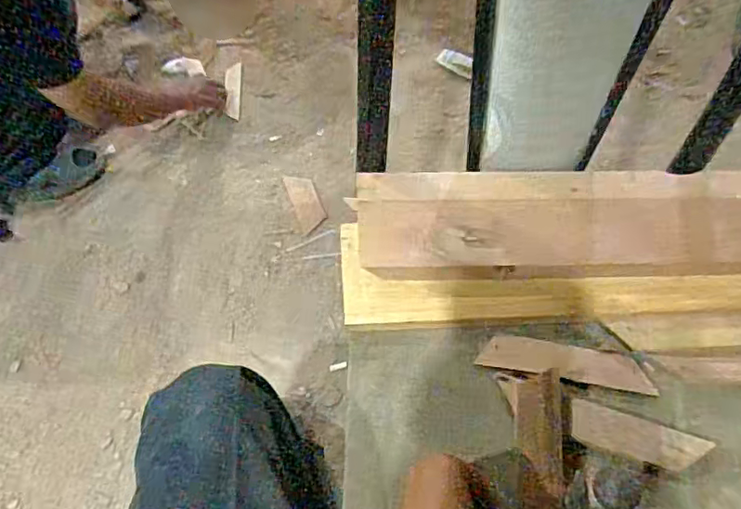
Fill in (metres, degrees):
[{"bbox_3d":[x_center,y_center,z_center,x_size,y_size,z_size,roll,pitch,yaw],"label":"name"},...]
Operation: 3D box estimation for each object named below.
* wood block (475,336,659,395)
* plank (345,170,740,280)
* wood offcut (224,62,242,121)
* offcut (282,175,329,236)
[{"bbox_3d":[0.178,0.097,0.512,0.154,0.013,0.032,9,60,1],"label":"wood block"},{"bbox_3d":[0.206,-0.032,0.560,0.431,0.023,0.116,-1,60,-4],"label":"plank"},{"bbox_3d":[-0.306,-0.369,1.262,0.036,0.016,0.155,-1,60,-4],"label":"wood offcut"},{"bbox_3d":[-0.129,-0.108,1.129,0.056,0.005,0.147,-17,62,-13],"label":"offcut"}]

